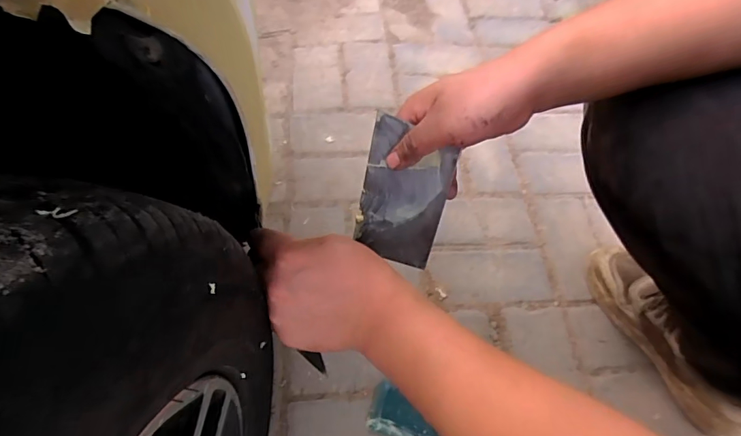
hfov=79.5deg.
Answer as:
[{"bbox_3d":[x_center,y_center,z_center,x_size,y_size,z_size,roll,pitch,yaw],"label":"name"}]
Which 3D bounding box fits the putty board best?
[{"bbox_3d":[0.029,-0.019,0.401,0.074,0.134,0.005,16,30,6],"label":"putty board"}]

